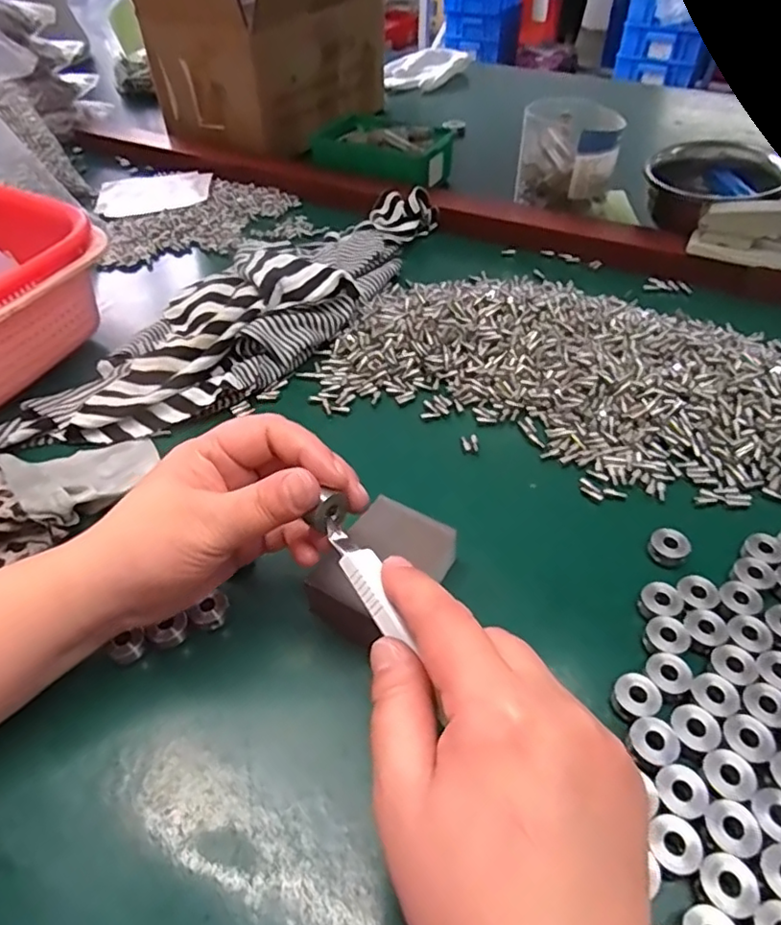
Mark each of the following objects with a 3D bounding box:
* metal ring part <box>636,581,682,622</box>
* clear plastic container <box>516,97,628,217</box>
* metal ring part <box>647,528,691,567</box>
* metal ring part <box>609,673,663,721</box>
[{"bbox_3d":[0.136,0.071,0.305,0.017,0.012,0.019,-6,46,-5],"label":"metal ring part"},{"bbox_3d":[0.187,-0.327,0.641,0.098,0.087,0.110,10,47,10],"label":"clear plastic container"},{"bbox_3d":[0.152,0.047,0.330,0.020,0.013,0.017,30,53,26],"label":"metal ring part"},{"bbox_3d":[0.110,0.106,0.271,0.017,0.014,0.019,-10,47,-9],"label":"metal ring part"}]

